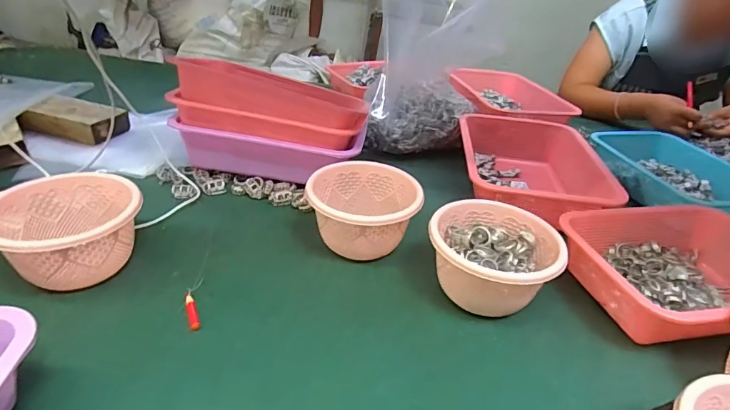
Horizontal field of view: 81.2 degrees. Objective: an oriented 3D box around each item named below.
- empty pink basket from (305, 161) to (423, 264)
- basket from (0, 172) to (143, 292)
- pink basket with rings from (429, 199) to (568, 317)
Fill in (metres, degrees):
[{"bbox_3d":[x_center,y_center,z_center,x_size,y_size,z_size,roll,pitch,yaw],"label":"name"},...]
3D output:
[{"bbox_3d":[-0.004,0.008,0.574,0.141,0.082,0.135,4,33,-2],"label":"empty pink basket"},{"bbox_3d":[-0.335,0.033,0.484,0.138,0.082,0.143,26,37,31],"label":"basket"},{"bbox_3d":[0.146,0.065,0.507,0.147,0.085,0.132,8,32,6],"label":"pink basket with rings"}]

